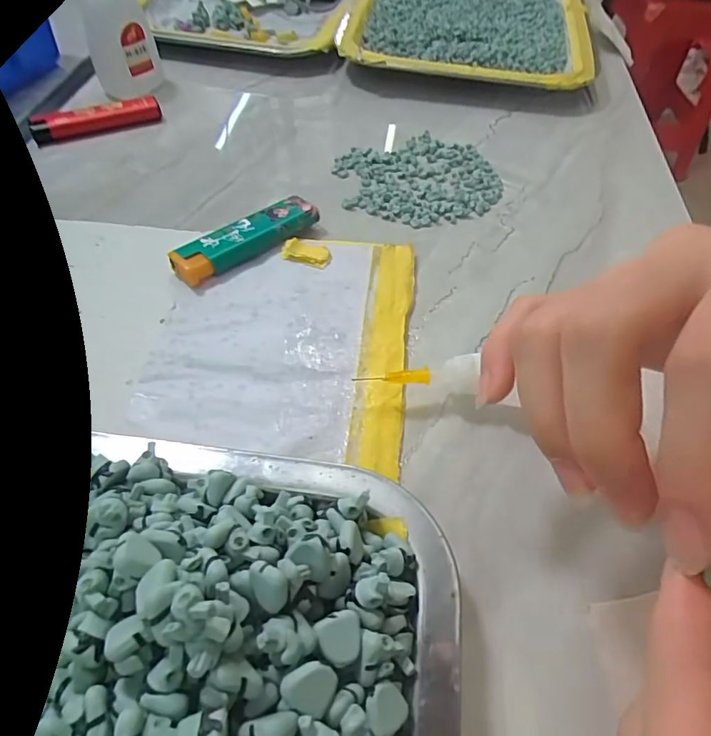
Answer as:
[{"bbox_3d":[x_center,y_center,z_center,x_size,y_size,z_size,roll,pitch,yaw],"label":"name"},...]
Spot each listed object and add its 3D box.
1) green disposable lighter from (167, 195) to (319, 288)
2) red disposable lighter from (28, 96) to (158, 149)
[{"bbox_3d":[-0.055,-0.065,0.267,0.078,0.013,0.021,-34,61,-25],"label":"green disposable lighter"},{"bbox_3d":[-0.167,-0.161,0.340,0.078,0.014,0.012,-21,55,-17],"label":"red disposable lighter"}]

